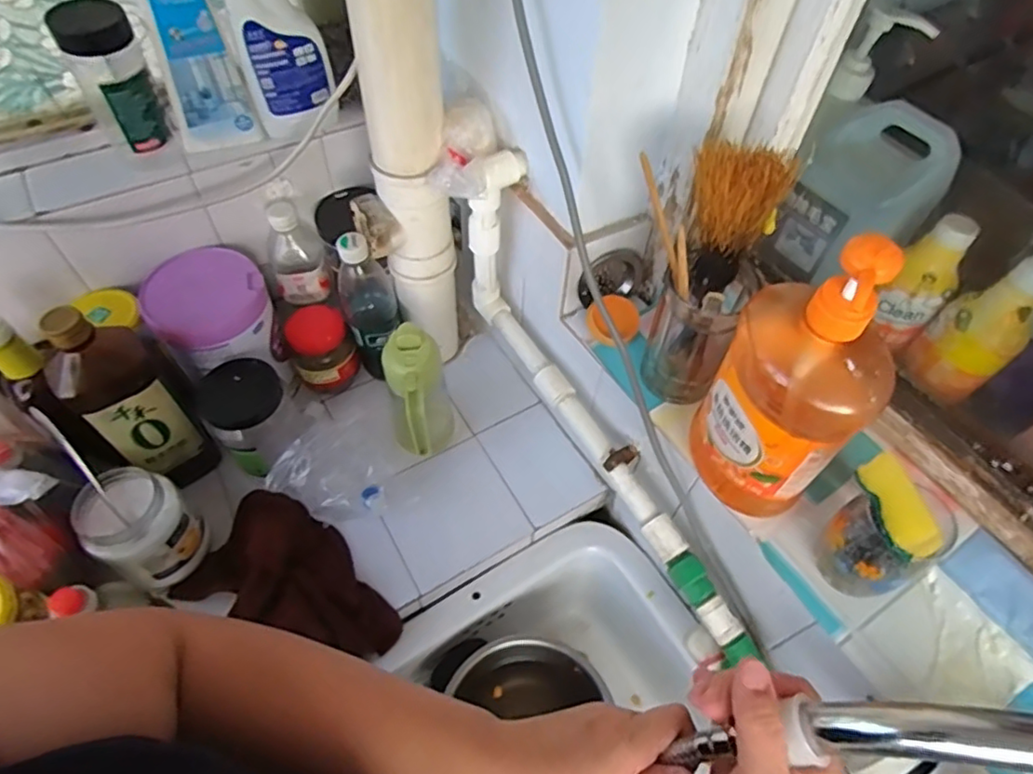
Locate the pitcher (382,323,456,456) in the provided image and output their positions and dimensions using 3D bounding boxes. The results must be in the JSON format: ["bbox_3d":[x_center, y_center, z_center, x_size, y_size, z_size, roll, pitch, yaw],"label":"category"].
[{"bbox_3d":[-0.115,0.020,0.699,0.071,0.176,0.092,3,55,0],"label":"pitcher"}]

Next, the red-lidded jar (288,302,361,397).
[{"bbox_3d":[-0.255,-0.049,0.783,0.075,0.103,0.076,1,55,-2],"label":"red-lidded jar"}]

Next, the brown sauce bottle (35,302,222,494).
[{"bbox_3d":[-0.410,0.022,0.647,0.074,0.263,0.102,38,61,22],"label":"brown sauce bottle"}]

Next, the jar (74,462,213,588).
[{"bbox_3d":[-0.389,0.146,0.626,0.096,0.103,0.088,1,55,-2],"label":"jar"}]

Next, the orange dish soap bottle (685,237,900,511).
[{"bbox_3d":[0.202,0.003,0.457,0.065,0.265,0.119,-27,60,-20],"label":"orange dish soap bottle"}]

